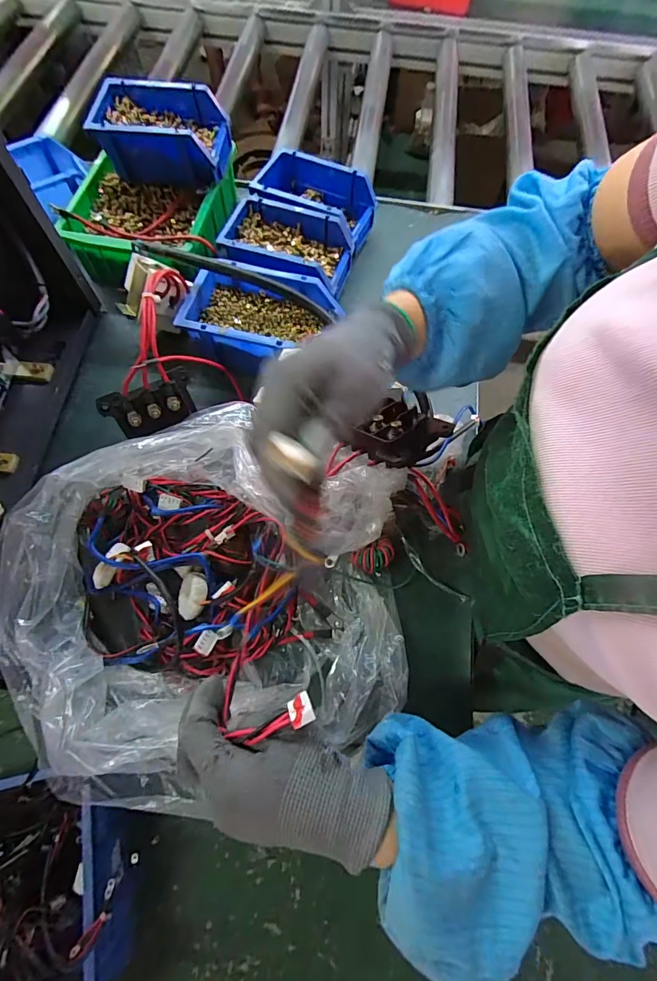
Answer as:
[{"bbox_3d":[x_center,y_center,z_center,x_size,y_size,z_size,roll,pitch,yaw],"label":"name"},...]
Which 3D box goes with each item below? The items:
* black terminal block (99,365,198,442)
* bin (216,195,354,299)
[{"bbox_3d":[-0.194,-0.094,0.457,0.094,0.030,0.056,-32,105,-13],"label":"black terminal block"},{"bbox_3d":[-0.055,-0.324,0.560,0.163,0.055,0.120,11,68,3],"label":"bin"}]

